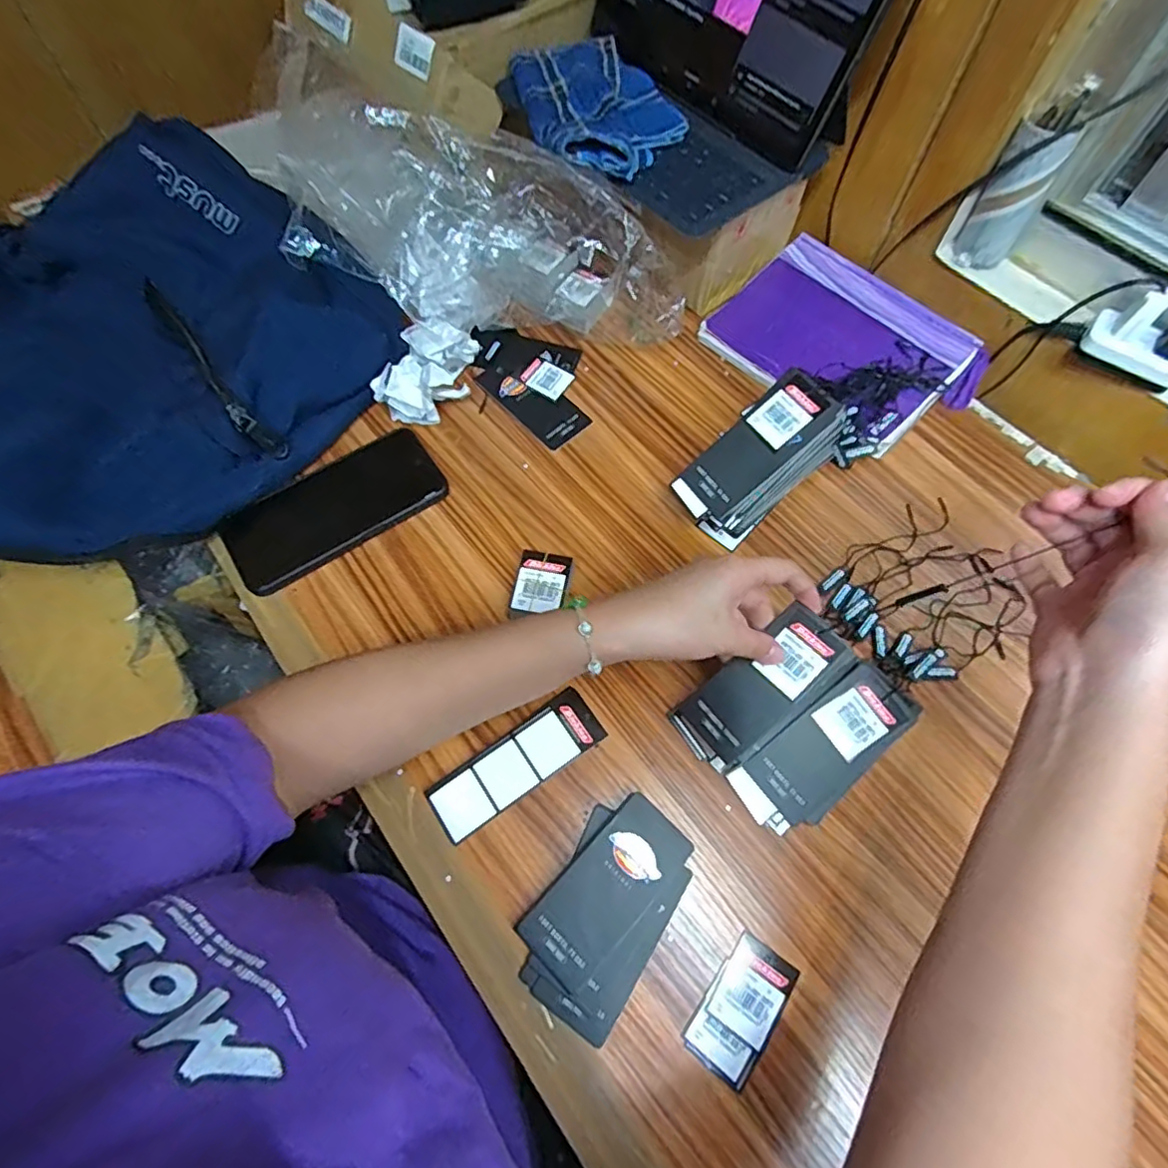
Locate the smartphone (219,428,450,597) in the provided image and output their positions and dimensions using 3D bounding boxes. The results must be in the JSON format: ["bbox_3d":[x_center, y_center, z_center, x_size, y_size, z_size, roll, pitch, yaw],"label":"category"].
[{"bbox_3d":[-0.198,-0.060,0.479,0.170,0.012,0.078,-34,72,-12],"label":"smartphone"}]

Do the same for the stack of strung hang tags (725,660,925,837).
[{"bbox_3d":[0.161,0.109,0.400,0.127,0.026,0.054,-35,70,-15],"label":"stack of strung hang tags"}]

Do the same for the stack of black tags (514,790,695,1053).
[{"bbox_3d":[0.014,0.196,0.366,0.072,0.018,0.124,33,69,14],"label":"stack of black tags"}]

